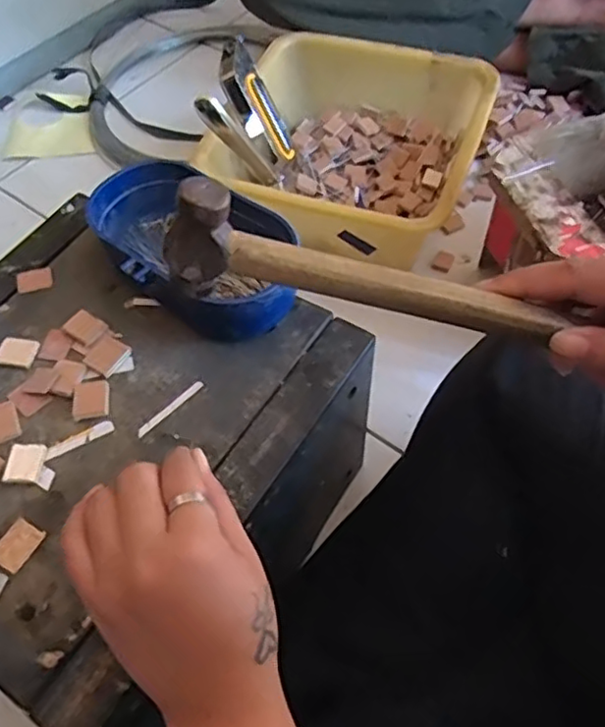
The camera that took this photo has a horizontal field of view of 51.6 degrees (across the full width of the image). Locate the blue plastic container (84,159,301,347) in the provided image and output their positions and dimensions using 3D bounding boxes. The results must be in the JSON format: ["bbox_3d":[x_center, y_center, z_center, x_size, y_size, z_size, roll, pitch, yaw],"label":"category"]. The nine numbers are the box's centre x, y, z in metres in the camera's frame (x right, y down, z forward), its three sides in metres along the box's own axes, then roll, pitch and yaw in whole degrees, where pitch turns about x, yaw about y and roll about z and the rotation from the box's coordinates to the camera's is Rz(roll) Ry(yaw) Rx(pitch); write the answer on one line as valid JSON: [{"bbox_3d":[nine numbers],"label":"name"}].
[{"bbox_3d":[-0.076,-0.078,0.422,0.155,0.050,0.087,36,66,23],"label":"blue plastic container"}]

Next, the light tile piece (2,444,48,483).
[{"bbox_3d":[-0.162,0.058,0.366,0.020,0.006,0.024,-1,57,2],"label":"light tile piece"}]

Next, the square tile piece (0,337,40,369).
[{"bbox_3d":[-0.188,-0.008,0.413,0.025,0.004,0.020,8,58,8],"label":"square tile piece"}]

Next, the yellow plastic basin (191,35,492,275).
[{"bbox_3d":[0.048,-0.231,0.686,0.262,0.098,0.262,12,59,11],"label":"yellow plastic basin"}]

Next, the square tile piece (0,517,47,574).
[{"bbox_3d":[-0.156,0.099,0.342,0.021,0.004,0.025,25,62,18],"label":"square tile piece"}]

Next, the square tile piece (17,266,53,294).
[{"bbox_3d":[-0.192,-0.061,0.449,0.025,0.004,0.019,-15,58,-6],"label":"square tile piece"}]

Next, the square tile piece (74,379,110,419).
[{"bbox_3d":[-0.131,0.022,0.388,0.021,0.004,0.025,-9,57,-2],"label":"square tile piece"}]

